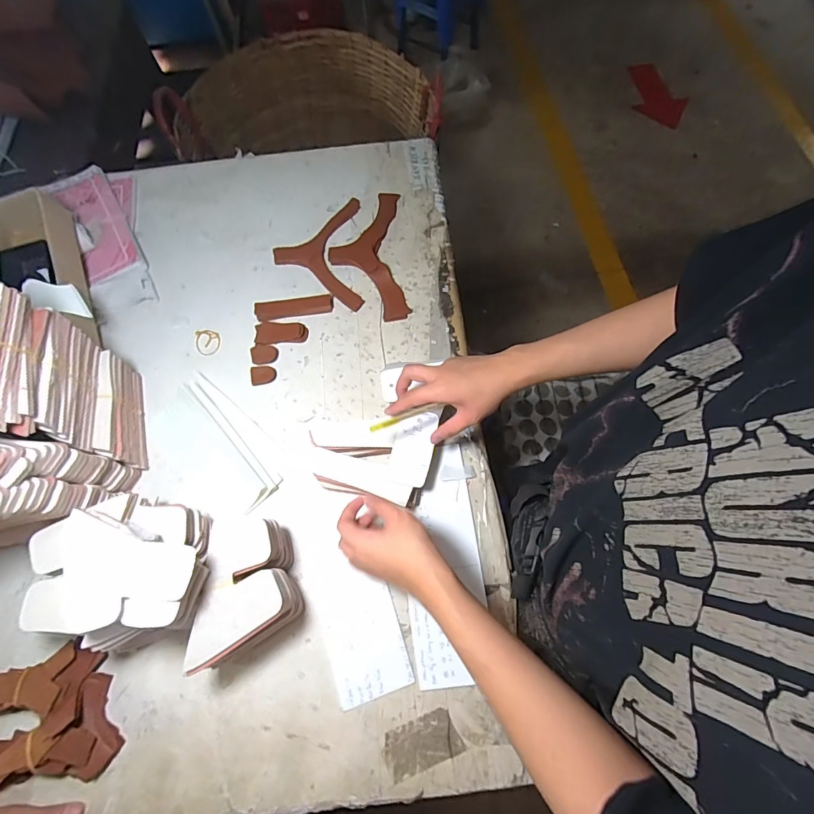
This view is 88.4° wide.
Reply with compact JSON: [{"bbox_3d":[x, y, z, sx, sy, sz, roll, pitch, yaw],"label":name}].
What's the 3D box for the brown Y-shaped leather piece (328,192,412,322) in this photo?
[{"bbox_3d":[-0.069,-0.261,0.712,0.123,0.020,0.259,-6,70,0],"label":"brown Y-shaped leather piece"}]

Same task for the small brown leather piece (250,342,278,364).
[{"bbox_3d":[-0.223,-0.082,0.651,0.042,0.004,0.035,7,71,4],"label":"small brown leather piece"}]

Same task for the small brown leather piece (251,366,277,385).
[{"bbox_3d":[-0.218,-0.049,0.636,0.036,0.005,0.030,-8,70,-1],"label":"small brown leather piece"}]

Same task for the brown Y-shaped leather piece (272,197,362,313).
[{"bbox_3d":[-0.155,-0.264,0.724,0.150,0.012,0.230,-5,70,0],"label":"brown Y-shaped leather piece"}]

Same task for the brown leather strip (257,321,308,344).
[{"bbox_3d":[-0.199,-0.118,0.665,0.079,0.008,0.040,2,70,3],"label":"brown leather strip"}]

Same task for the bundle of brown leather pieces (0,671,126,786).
[{"bbox_3d":[-0.430,0.400,0.461,0.199,0.040,0.093,-30,72,-8],"label":"bundle of brown leather pieces"}]

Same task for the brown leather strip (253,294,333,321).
[{"bbox_3d":[-0.182,-0.162,0.678,0.121,0.014,0.034,-9,70,-1],"label":"brown leather strip"}]

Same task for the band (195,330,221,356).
[{"bbox_3d":[-0.320,-0.105,0.673,0.041,0.004,0.050,-11,70,-2],"label":"band"}]

